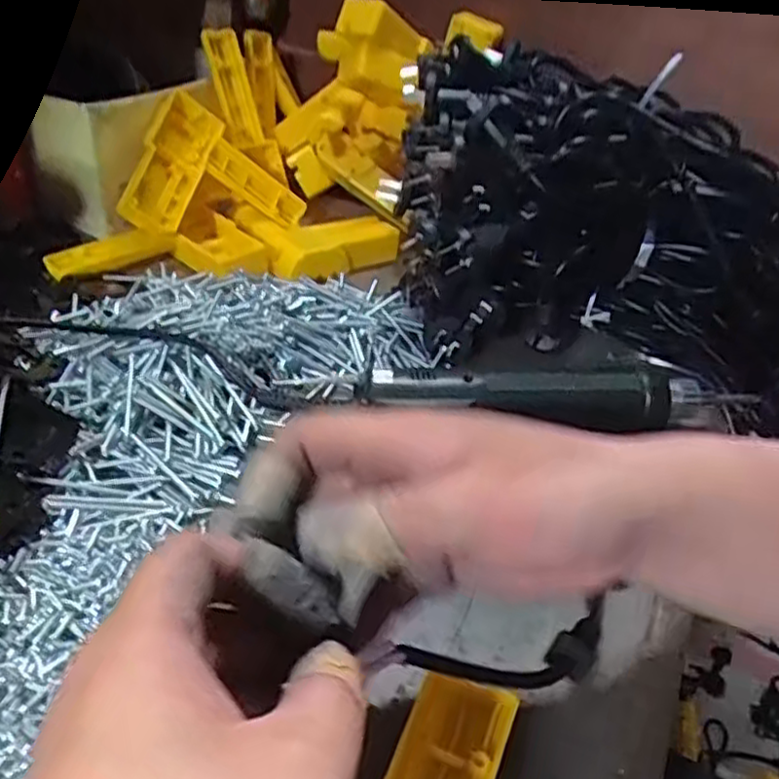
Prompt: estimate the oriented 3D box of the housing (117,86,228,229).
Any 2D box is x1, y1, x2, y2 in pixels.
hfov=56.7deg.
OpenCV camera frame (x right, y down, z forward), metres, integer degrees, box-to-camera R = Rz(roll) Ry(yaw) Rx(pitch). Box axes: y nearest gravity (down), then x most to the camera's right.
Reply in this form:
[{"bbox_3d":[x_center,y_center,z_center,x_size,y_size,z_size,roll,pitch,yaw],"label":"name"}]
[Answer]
[{"bbox_3d":[-0.182,-0.192,0.606,0.050,0.039,0.128,19,72,-9],"label":"housing"}]

